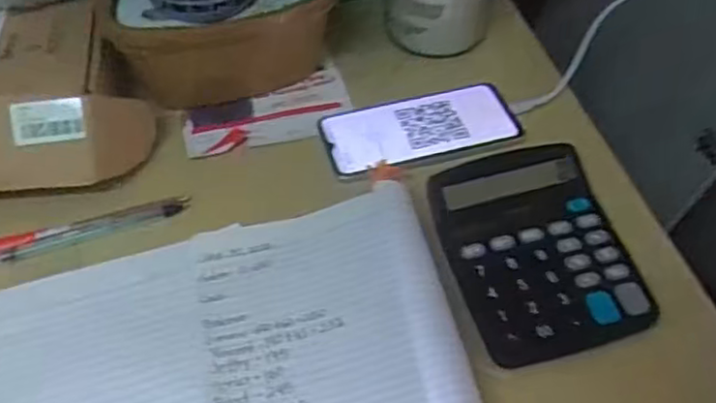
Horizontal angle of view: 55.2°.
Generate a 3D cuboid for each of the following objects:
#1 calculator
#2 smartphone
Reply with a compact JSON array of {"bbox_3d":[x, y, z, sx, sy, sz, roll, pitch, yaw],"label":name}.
[{"bbox_3d":[0.120,0.030,0.454,0.111,0.038,0.139,-16,51,-8],"label":"calculator"},{"bbox_3d":[0.051,-0.063,0.560,0.155,0.007,0.079,-16,51,-9],"label":"smartphone"}]

